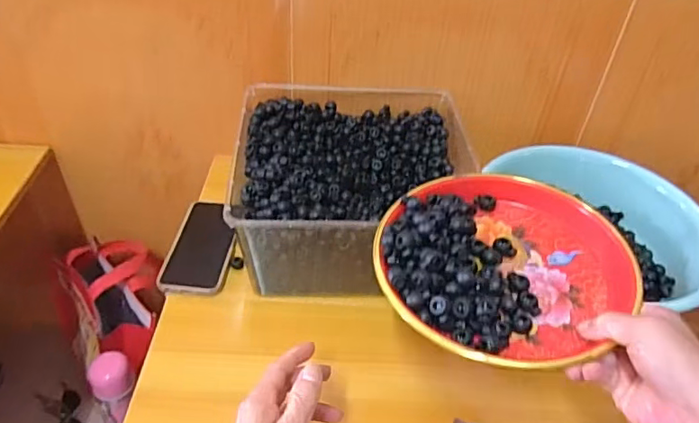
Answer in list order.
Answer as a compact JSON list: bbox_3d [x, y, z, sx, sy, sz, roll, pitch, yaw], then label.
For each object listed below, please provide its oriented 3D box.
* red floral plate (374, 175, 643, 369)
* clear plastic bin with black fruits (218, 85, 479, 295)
[{"bbox_3d":[0.134,0.037,0.492,0.215,0.036,0.206,4,42,-1],"label":"red floral plate"},{"bbox_3d":[0.002,-0.033,0.763,0.291,0.140,0.276,2,42,-3],"label":"clear plastic bin with black fruits"}]

